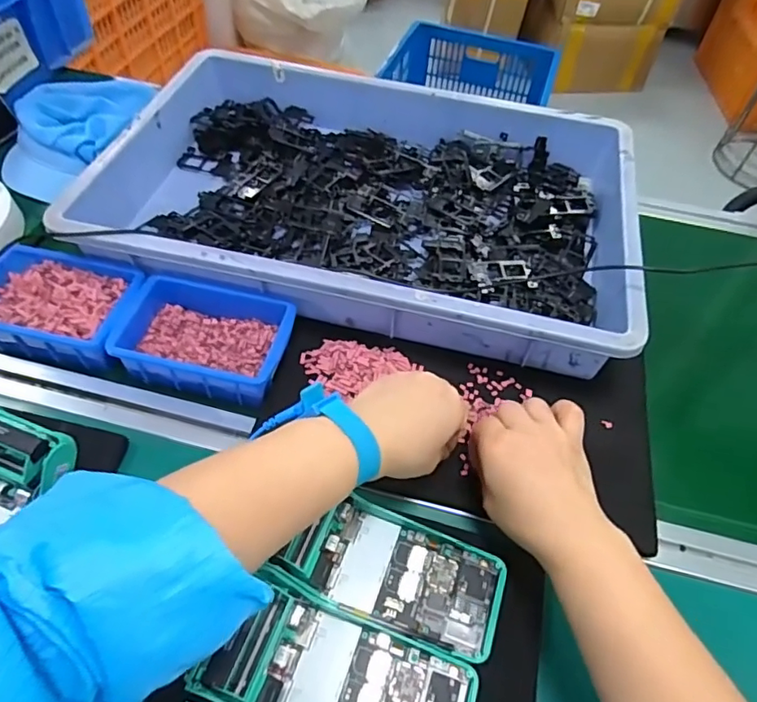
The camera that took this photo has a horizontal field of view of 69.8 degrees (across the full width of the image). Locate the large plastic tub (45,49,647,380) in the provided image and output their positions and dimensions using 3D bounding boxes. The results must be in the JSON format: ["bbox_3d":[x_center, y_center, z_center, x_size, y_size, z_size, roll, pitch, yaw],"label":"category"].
[{"bbox_3d":[-0.006,-0.170,0.598,0.534,0.078,0.351,14,54,6],"label":"large plastic tub"}]

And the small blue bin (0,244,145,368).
[{"bbox_3d":[-0.302,-0.043,0.519,0.147,0.047,0.095,12,53,4],"label":"small blue bin"}]

